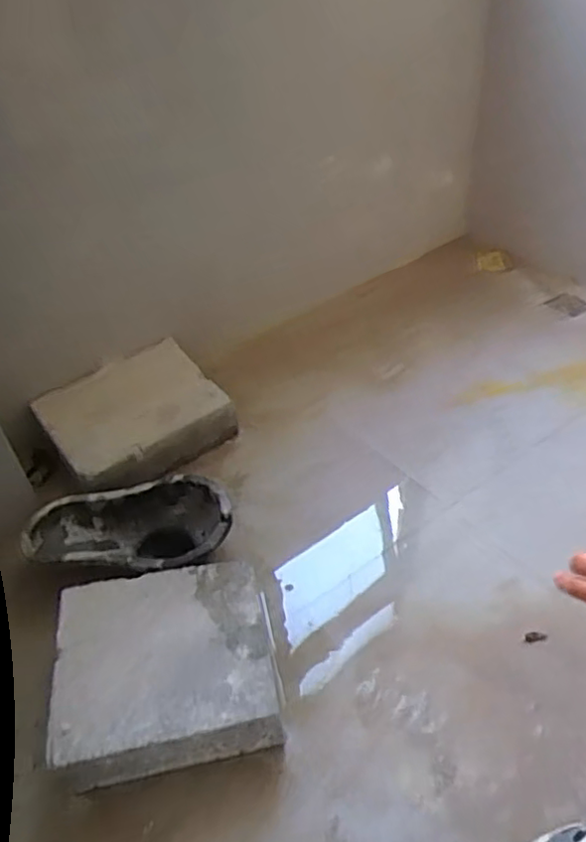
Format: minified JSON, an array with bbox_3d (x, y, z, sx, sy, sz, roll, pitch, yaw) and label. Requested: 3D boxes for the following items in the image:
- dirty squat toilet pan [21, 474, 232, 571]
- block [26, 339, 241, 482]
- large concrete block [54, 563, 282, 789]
[{"bbox_3d":[-0.284,0.206,1.121,0.360,0.099,0.214,-9,42,-3],"label":"dirty squat toilet pan"},{"bbox_3d":[-0.332,-0.011,1.356,0.346,0.098,0.328,-29,47,-23],"label":"block"},{"bbox_3d":[-0.183,0.355,0.937,0.303,0.097,0.273,-11,42,-5],"label":"large concrete block"}]

